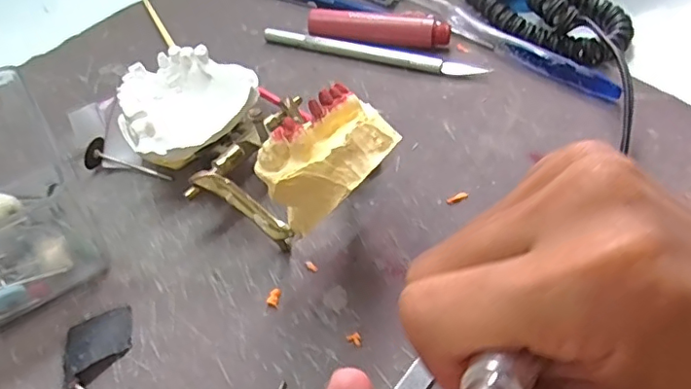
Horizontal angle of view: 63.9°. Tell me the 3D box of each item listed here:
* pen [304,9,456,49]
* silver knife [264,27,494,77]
[{"bbox_3d":[0.020,-0.101,0.340,0.086,0.018,0.017,7,54,10],"label":"pen"},{"bbox_3d":[0.015,-0.086,0.336,0.138,0.008,0.011,12,55,14],"label":"silver knife"}]

